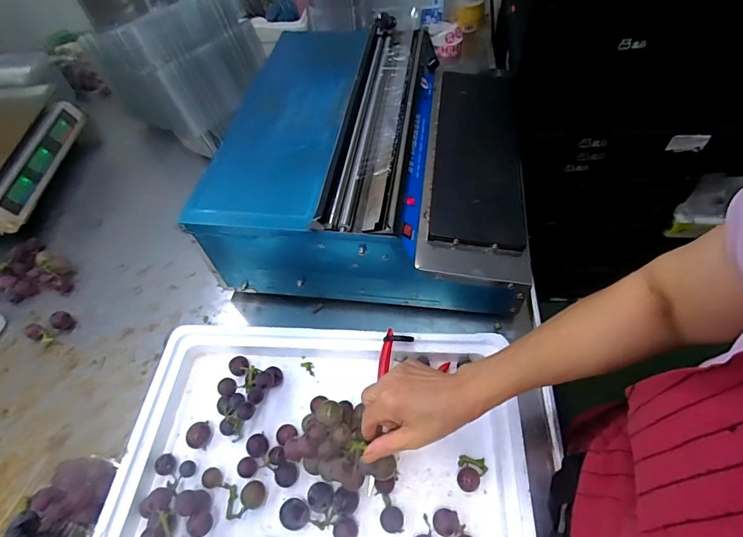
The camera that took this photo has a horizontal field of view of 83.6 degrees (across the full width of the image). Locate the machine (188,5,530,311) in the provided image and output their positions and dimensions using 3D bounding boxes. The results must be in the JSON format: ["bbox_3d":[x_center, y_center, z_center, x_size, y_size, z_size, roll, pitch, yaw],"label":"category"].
[{"bbox_3d":[0.014,-0.189,0.667,0.426,0.155,0.472,6,55,9],"label":"machine"}]

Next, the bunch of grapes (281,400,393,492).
[{"bbox_3d":[-0.032,0.186,0.451,0.119,0.070,0.081,18,58,15],"label":"bunch of grapes"}]

